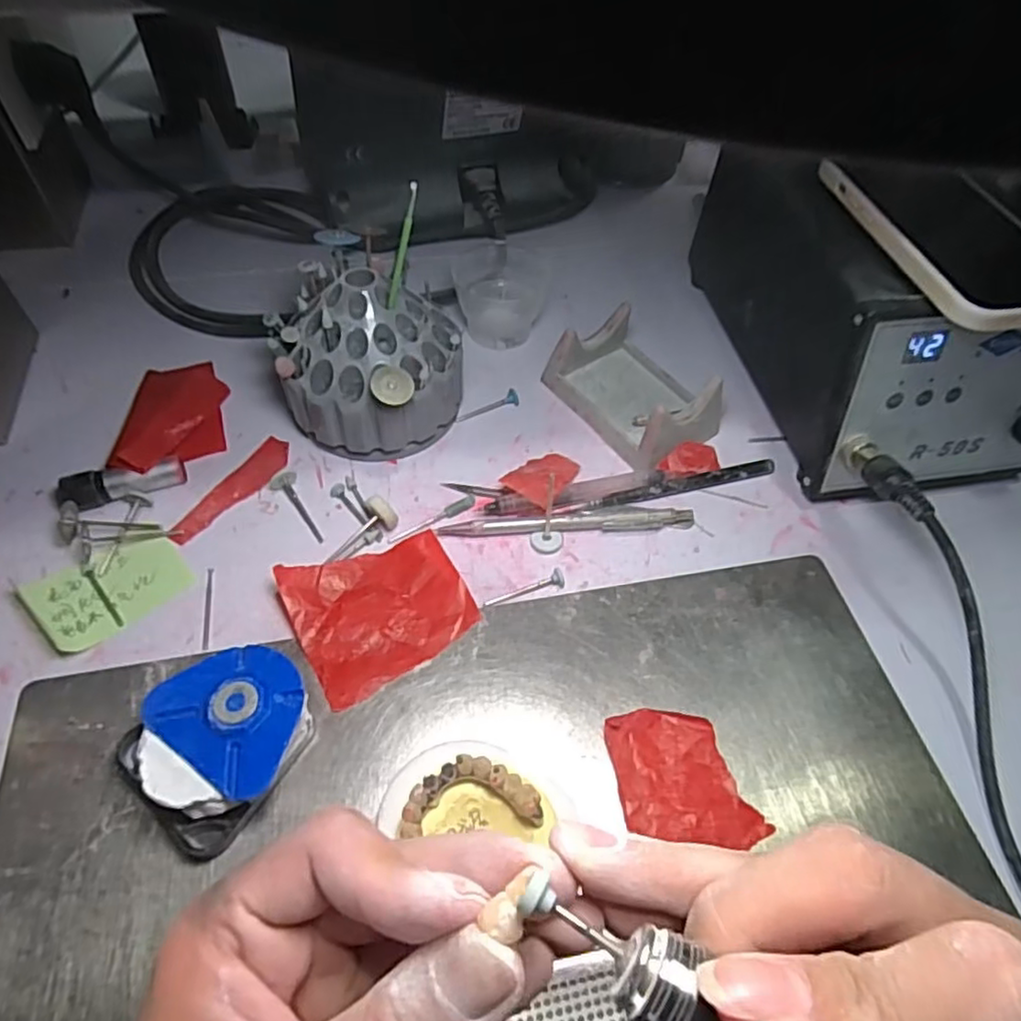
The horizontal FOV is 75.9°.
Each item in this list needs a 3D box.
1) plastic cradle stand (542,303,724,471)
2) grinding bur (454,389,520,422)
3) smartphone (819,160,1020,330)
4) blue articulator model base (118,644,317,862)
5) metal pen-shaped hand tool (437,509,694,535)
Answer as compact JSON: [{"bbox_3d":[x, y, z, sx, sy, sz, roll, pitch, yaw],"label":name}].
[{"bbox_3d":[0.078,-0.077,0.400,0.067,0.039,0.099,-30,62,-21],"label":"plastic cradle stand"},{"bbox_3d":[-0.014,-0.065,0.410,0.042,0.009,0.008,-23,59,-18],"label":"grinding bur"},{"bbox_3d":[0.224,-0.143,0.329,0.074,0.010,0.136,-13,58,-4],"label":"smartphone"},{"bbox_3d":[-0.119,0.095,0.273,0.064,0.030,0.072,36,61,20],"label":"blue articulator model base"},{"bbox_3d":[0.033,0.007,0.357,0.137,0.009,0.009,-3,55,-5],"label":"metal pen-shaped hand tool"}]

